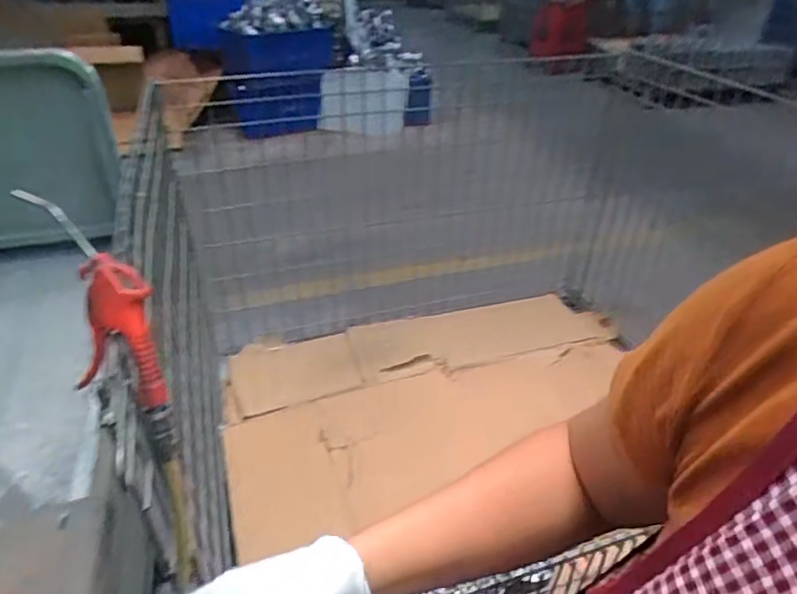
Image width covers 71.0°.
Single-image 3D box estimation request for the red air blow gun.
[{"bbox_3d":[-0.258,0.002,0.483,0.061,0.205,0.071,-29,13,-36],"label":"red air blow gun"}]

